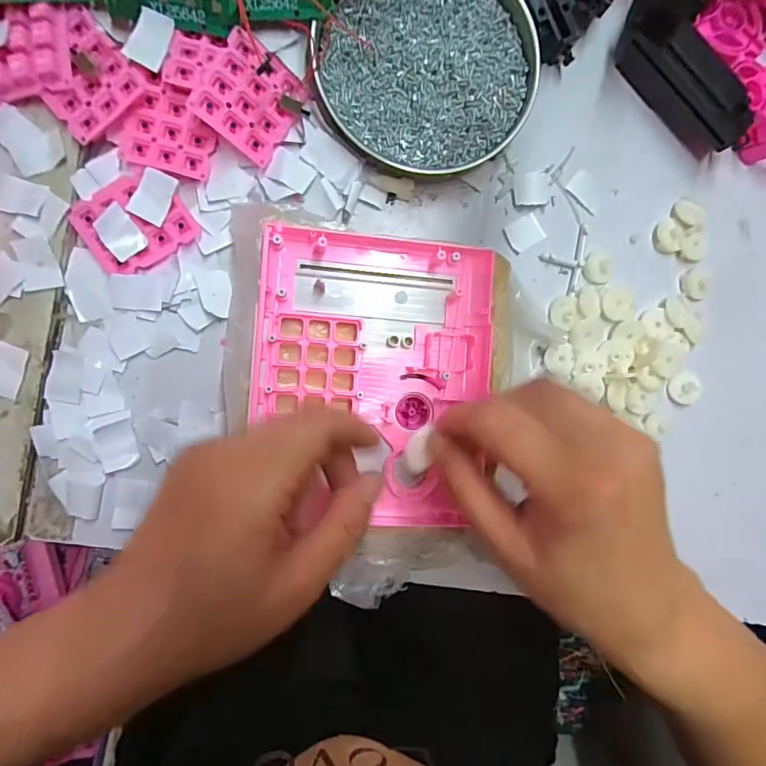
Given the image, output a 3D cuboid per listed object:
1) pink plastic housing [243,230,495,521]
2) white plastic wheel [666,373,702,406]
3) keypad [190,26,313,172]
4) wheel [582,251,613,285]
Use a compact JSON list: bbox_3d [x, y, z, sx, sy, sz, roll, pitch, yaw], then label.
[{"bbox_3d":[-0.006,-0.003,0.267,0.132,0.027,0.162,4,94,-8],"label":"pink plastic housing"},{"bbox_3d":[0.212,0.005,0.328,0.023,0.007,0.023,-1,95,-7],"label":"white plastic wheel"},{"bbox_3d":[-0.077,-0.166,0.271,0.051,0.004,0.055,33,83,-28],"label":"keypad"},{"bbox_3d":[0.147,-0.079,0.318,0.021,0.004,0.022,-1,95,-7],"label":"wheel"}]

